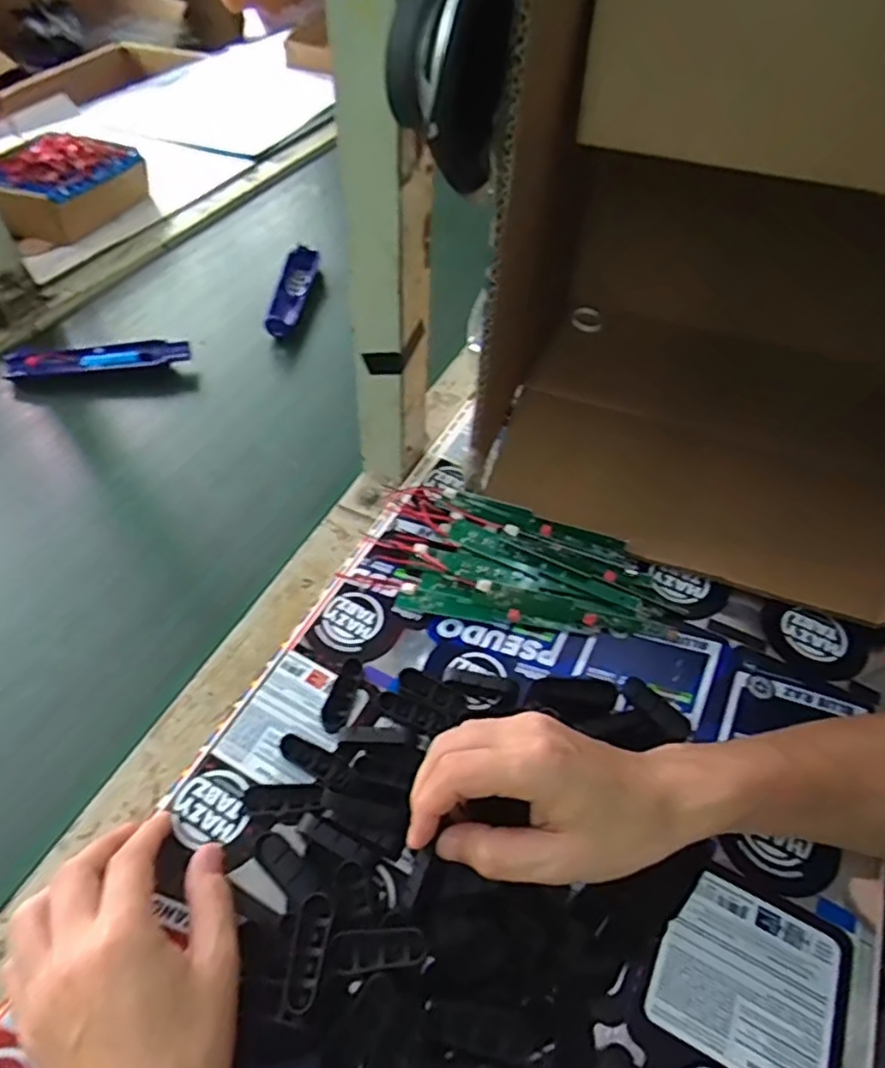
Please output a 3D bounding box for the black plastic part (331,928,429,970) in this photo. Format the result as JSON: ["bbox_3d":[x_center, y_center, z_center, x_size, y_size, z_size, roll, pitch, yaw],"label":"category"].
[{"bbox_3d":[-0.030,0.197,0.307,0.046,0.009,0.015,-11,51,11],"label":"black plastic part"}]

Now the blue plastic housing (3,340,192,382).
[{"bbox_3d":[-0.336,-0.169,0.634,0.169,0.023,0.042,-7,52,-5],"label":"blue plastic housing"}]

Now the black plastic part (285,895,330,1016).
[{"bbox_3d":[-0.064,0.199,0.309,0.015,0.005,0.047,3,52,2],"label":"black plastic part"}]

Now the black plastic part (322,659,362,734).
[{"bbox_3d":[-0.065,0.102,0.414,0.016,0.007,0.050,10,53,7],"label":"black plastic part"}]

